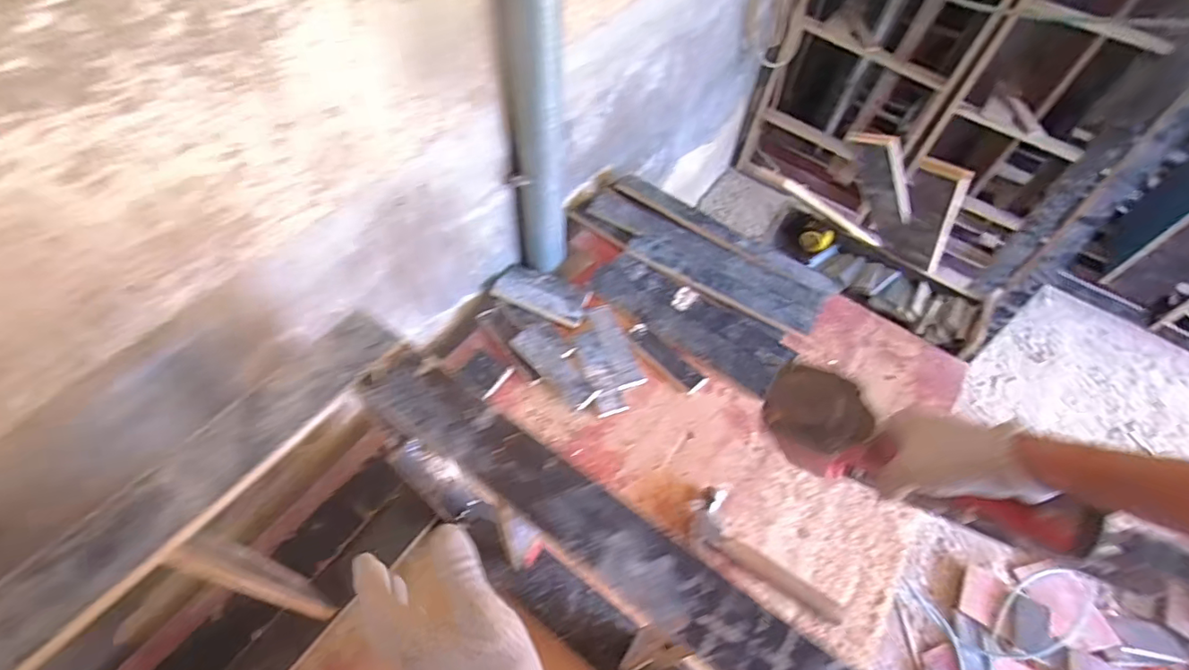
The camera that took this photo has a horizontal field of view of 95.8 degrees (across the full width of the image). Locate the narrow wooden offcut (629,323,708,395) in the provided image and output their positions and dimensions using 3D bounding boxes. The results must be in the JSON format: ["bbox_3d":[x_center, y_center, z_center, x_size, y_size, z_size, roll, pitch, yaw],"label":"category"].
[{"bbox_3d":[0.128,0.043,0.970,0.046,0.009,0.163,-44,67,-11],"label":"narrow wooden offcut"}]

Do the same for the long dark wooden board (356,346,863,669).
[{"bbox_3d":[0.019,0.158,0.414,0.503,0.015,0.065,32,59,17],"label":"long dark wooden board"}]

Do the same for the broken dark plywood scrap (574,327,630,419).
[{"bbox_3d":[0.008,0.064,0.949,0.049,0.023,0.165,-14,58,-13],"label":"broken dark plywood scrap"}]

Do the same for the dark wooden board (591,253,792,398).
[{"bbox_3d":[0.179,-0.040,1.019,0.382,0.017,0.128,35,60,19],"label":"dark wooden board"}]

